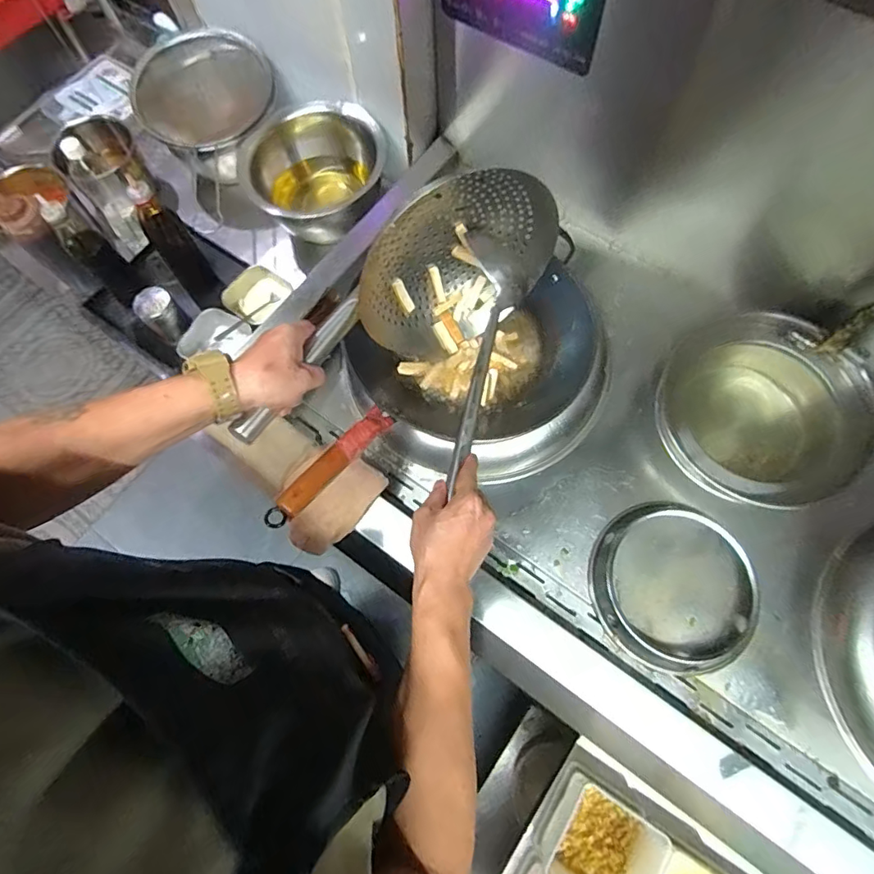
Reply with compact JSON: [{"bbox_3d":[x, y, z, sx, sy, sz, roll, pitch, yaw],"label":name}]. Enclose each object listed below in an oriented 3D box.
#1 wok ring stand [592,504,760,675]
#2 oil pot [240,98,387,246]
[{"bbox_3d":[0.344,0.216,0.760,0.211,0.033,0.234,-8,72,-1],"label":"wok ring stand"},{"bbox_3d":[-0.222,-0.494,0.990,0.233,0.158,0.252,0,72,1],"label":"oil pot"}]

